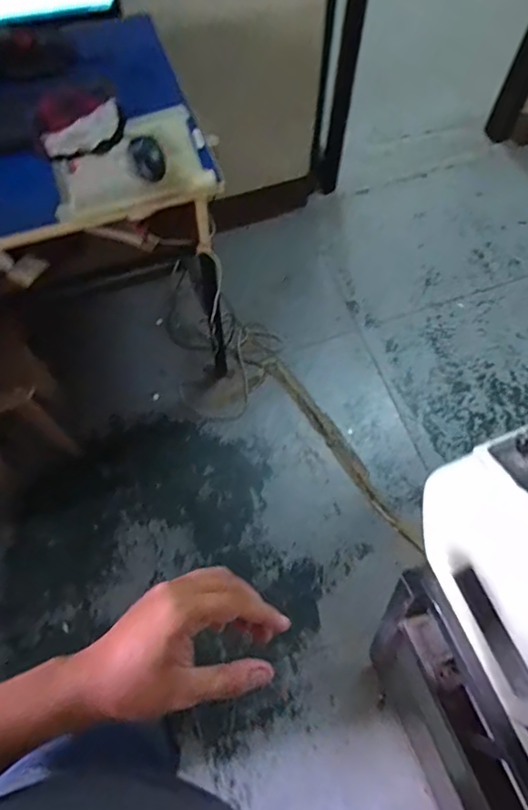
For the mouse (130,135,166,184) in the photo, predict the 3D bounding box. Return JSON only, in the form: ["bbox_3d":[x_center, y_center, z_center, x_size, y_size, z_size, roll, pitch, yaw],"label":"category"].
[{"bbox_3d":[-0.228,-0.486,1.045,0.057,0.028,0.111,-23,67,-11],"label":"mouse"}]

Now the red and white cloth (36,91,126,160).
[{"bbox_3d":[-0.368,-0.569,1.073,0.160,0.034,0.164,-18,66,-9],"label":"red and white cloth"}]

